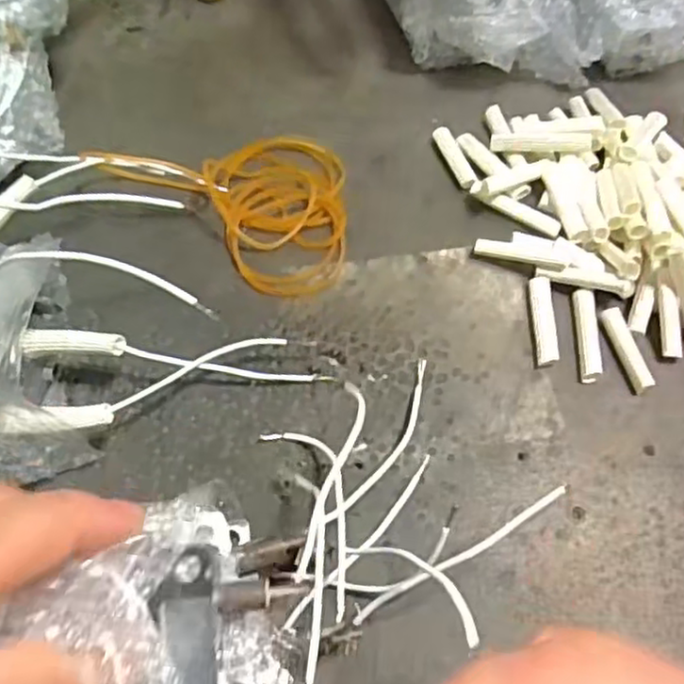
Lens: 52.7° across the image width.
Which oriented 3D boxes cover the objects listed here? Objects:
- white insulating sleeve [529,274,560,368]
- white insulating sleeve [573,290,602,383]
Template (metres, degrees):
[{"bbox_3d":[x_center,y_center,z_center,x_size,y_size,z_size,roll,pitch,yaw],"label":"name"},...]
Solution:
[{"bbox_3d":[0.081,-0.009,0.278,0.009,0.005,0.039,1,64,0],"label":"white insulating sleeve"},{"bbox_3d":[0.098,-0.003,0.277,0.008,0.005,0.040,3,64,1],"label":"white insulating sleeve"}]

